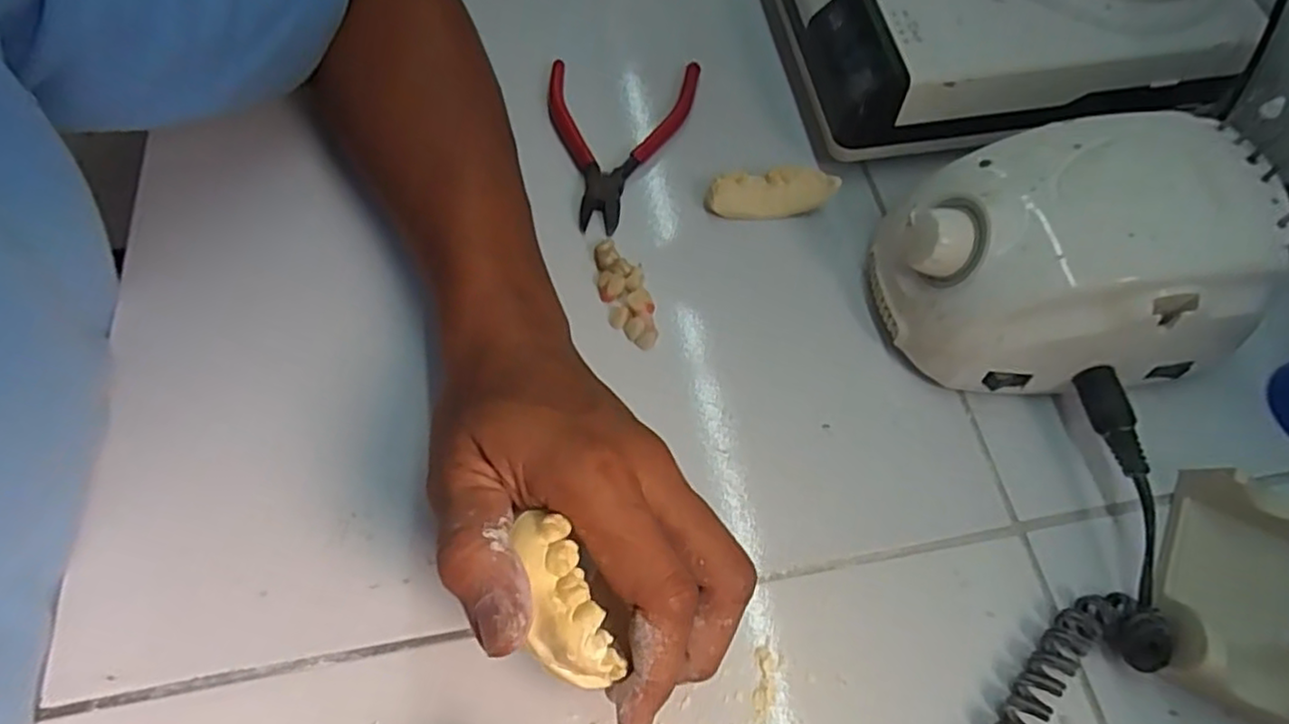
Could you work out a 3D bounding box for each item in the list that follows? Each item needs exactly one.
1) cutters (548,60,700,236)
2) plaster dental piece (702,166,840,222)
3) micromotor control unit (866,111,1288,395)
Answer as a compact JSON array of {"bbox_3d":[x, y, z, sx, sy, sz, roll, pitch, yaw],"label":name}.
[{"bbox_3d":[-0.011,-0.128,0.396,0.088,0.014,0.119,-2,63,1],"label":"cutters"},{"bbox_3d":[0.065,-0.088,0.364,0.064,0.019,0.018,-3,63,0],"label":"plaster dental piece"},{"bbox_3d":[0.179,-0.043,0.305,0.138,0.084,0.097,-4,63,0],"label":"micromotor control unit"}]

